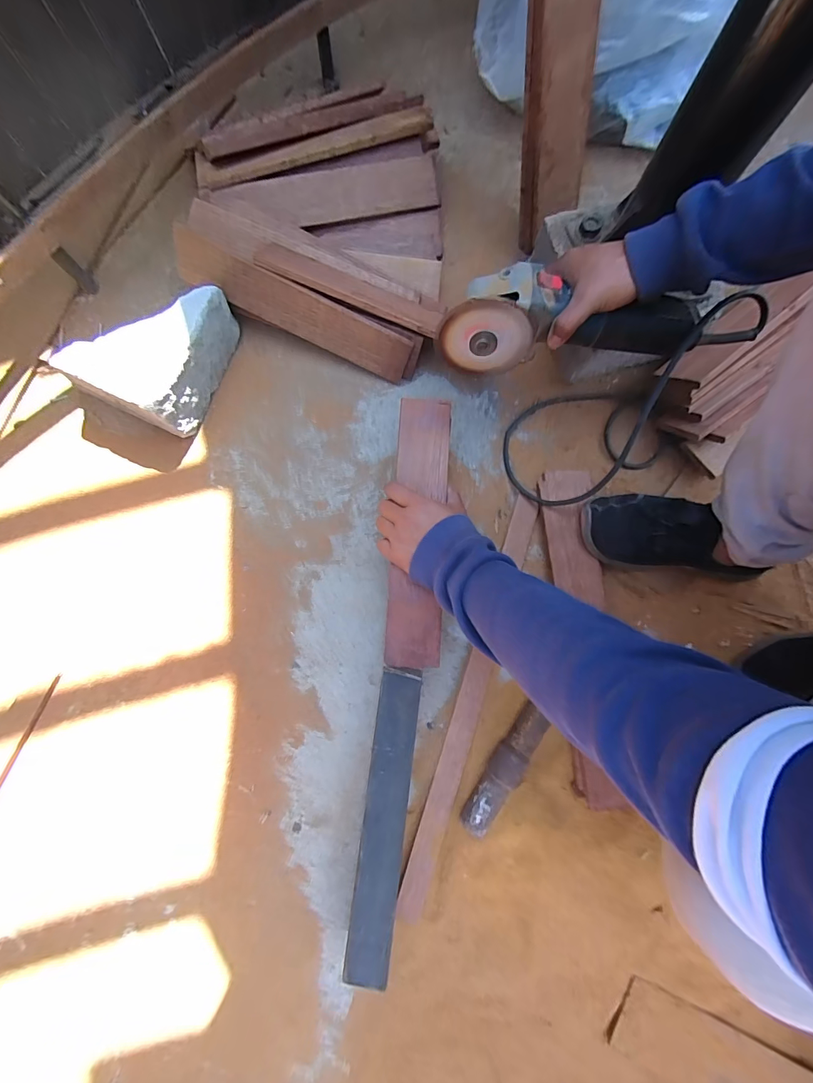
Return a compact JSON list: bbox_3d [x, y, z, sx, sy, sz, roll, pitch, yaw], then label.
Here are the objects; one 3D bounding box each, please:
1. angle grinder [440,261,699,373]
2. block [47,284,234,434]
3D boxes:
[{"bbox_3d":[0.170,-0.246,0.438,0.261,0.075,0.083,0,80,-3],"label":"angle grinder"},{"bbox_3d":[-0.352,-0.265,0.564,0.152,0.100,0.197,19,80,3],"label":"block"}]

